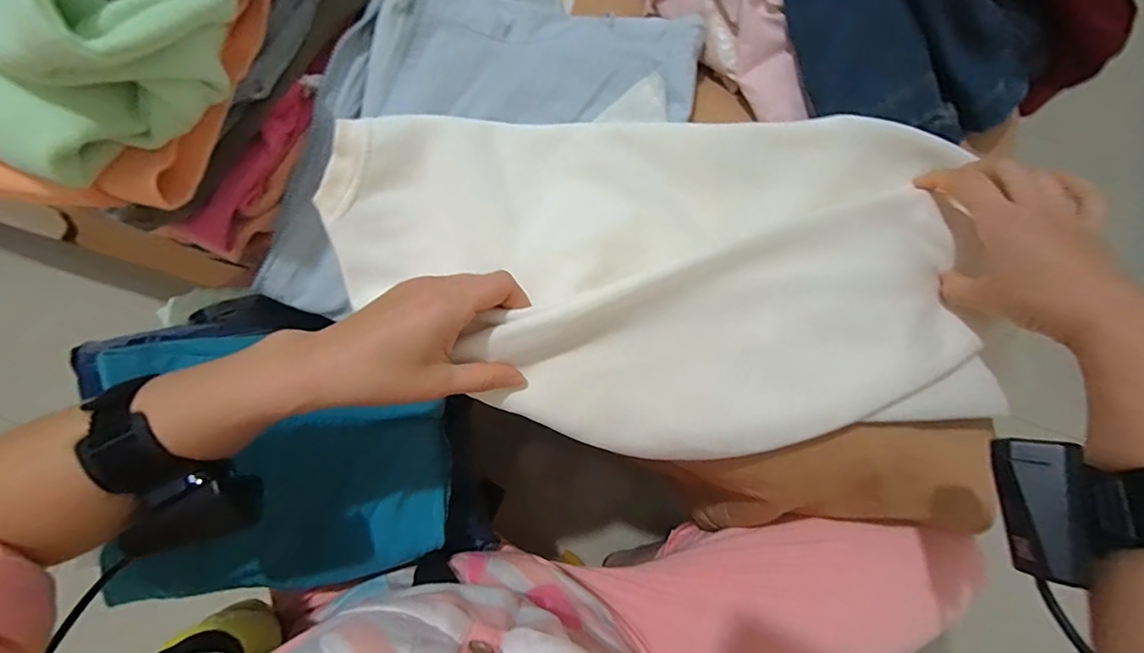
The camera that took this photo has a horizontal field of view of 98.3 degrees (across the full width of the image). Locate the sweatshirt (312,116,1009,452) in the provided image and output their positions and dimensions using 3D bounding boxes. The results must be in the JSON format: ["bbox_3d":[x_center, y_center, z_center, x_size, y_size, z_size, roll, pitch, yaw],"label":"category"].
[{"bbox_3d":[0.065,-0.033,0.361,0.464,0.067,0.233,2,75,-1],"label":"sweatshirt"}]

